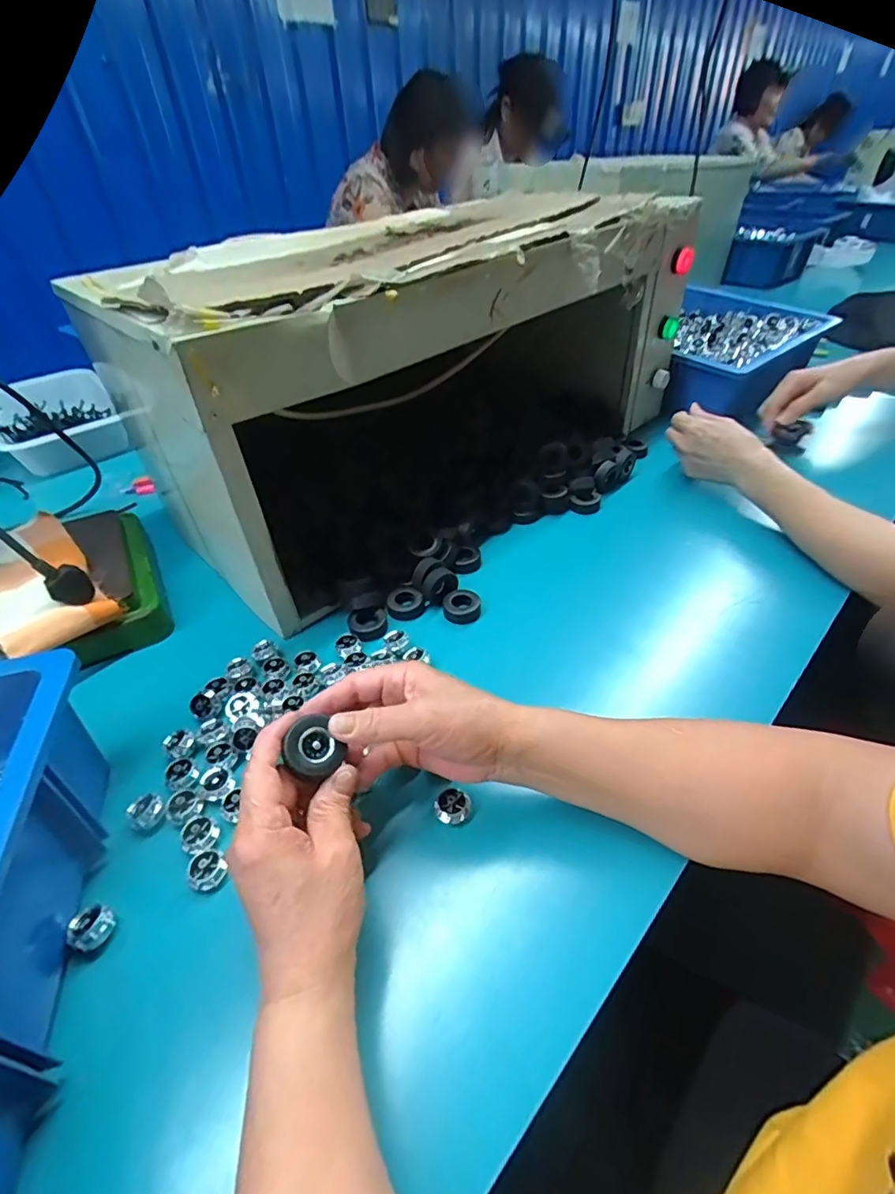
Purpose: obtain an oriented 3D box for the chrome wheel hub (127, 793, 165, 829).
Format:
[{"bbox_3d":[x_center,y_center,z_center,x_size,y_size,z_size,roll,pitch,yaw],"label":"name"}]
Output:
[{"bbox_3d":[-0.214,0.152,0.383,0.019,0.013,0.021,27,49,28],"label":"chrome wheel hub"}]

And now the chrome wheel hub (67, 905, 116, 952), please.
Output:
[{"bbox_3d":[-0.218,0.202,0.327,0.018,0.016,0.023,6,43,8],"label":"chrome wheel hub"}]

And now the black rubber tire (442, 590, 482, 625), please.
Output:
[{"bbox_3d":[0.014,0.010,0.531,0.037,0.016,0.035,-1,42,1],"label":"black rubber tire"}]

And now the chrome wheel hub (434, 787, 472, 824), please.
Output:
[{"bbox_3d":[0.004,0.147,0.373,0.024,0.015,0.022,4,42,6],"label":"chrome wheel hub"}]

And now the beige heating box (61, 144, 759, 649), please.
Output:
[{"bbox_3d":[0.002,-0.302,0.666,0.696,0.262,0.318,-32,51,-30],"label":"beige heating box"}]

